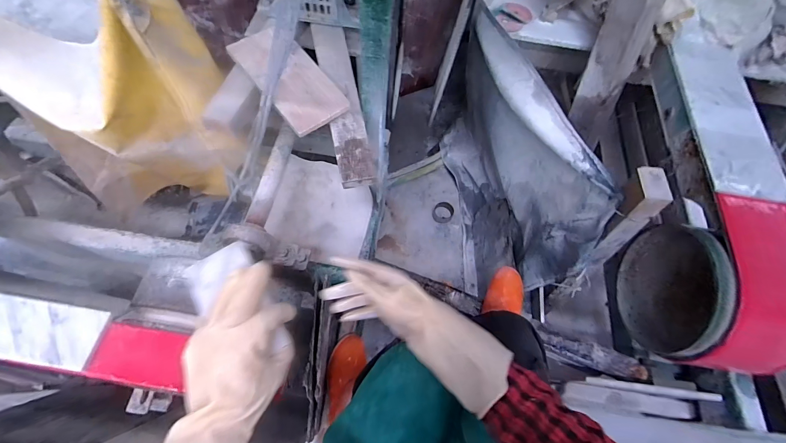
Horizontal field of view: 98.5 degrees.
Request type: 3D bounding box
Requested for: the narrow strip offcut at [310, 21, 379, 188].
[{"bbox_3d":[-0.103,-0.247,0.696,0.069,0.032,0.367,-12,75,-5],"label":"narrow strip offcut"}]

